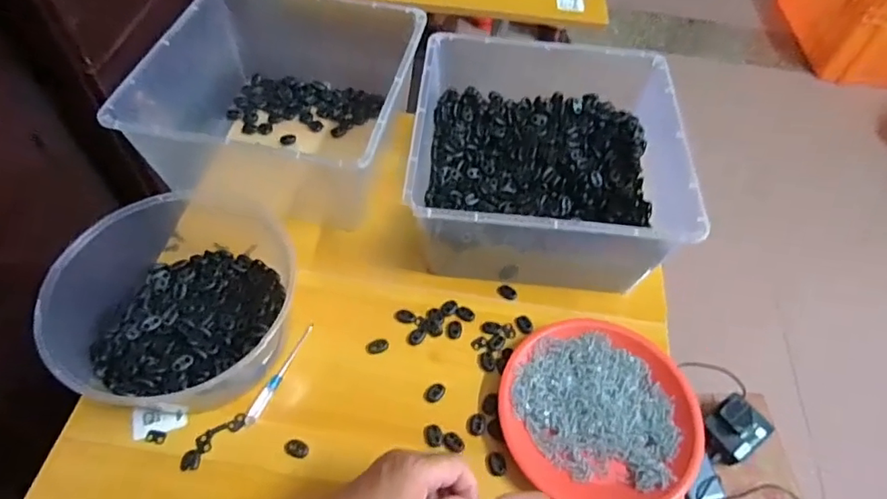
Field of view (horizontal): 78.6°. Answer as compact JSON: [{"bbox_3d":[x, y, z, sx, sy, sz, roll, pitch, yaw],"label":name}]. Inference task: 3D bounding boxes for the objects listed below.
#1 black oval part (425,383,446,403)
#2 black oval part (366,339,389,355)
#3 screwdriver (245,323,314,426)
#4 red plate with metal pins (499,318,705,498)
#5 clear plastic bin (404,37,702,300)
[{"bbox_3d":[-0.008,0.147,0.556,0.017,0.008,0.023,30,58,17],"label":"black oval part"},{"bbox_3d":[-0.071,0.104,0.581,0.024,0.006,0.014,-18,58,-16],"label":"black oval part"},{"bbox_3d":[-0.165,0.127,0.557,0.010,0.009,0.114,23,56,12],"label":"screwdriver"},{"bbox_3d":[0.150,0.161,0.539,0.182,0.030,0.192,2,54,-3],"label":"red plate with metal pins"},{"bbox_3d":[0.115,-0.105,0.654,0.286,0.139,0.297,5,54,0],"label":"clear plastic bin"}]

